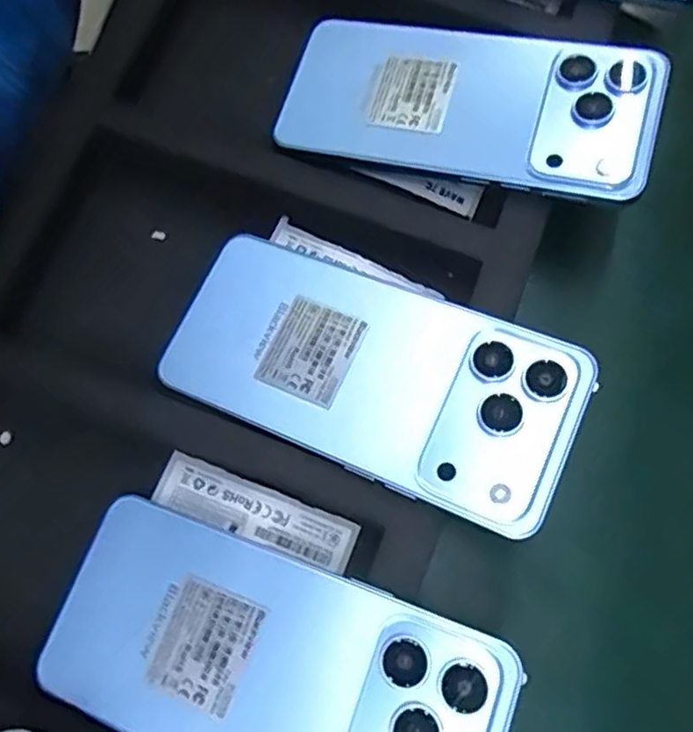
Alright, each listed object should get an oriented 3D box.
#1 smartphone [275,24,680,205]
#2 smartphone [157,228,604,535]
[{"bbox_3d":[0.052,-0.117,0.291,0.159,0.005,0.072,14,76,16],"label":"smartphone"},{"bbox_3d":[0.007,0.002,0.260,0.162,0.005,0.075,21,77,17],"label":"smartphone"}]

